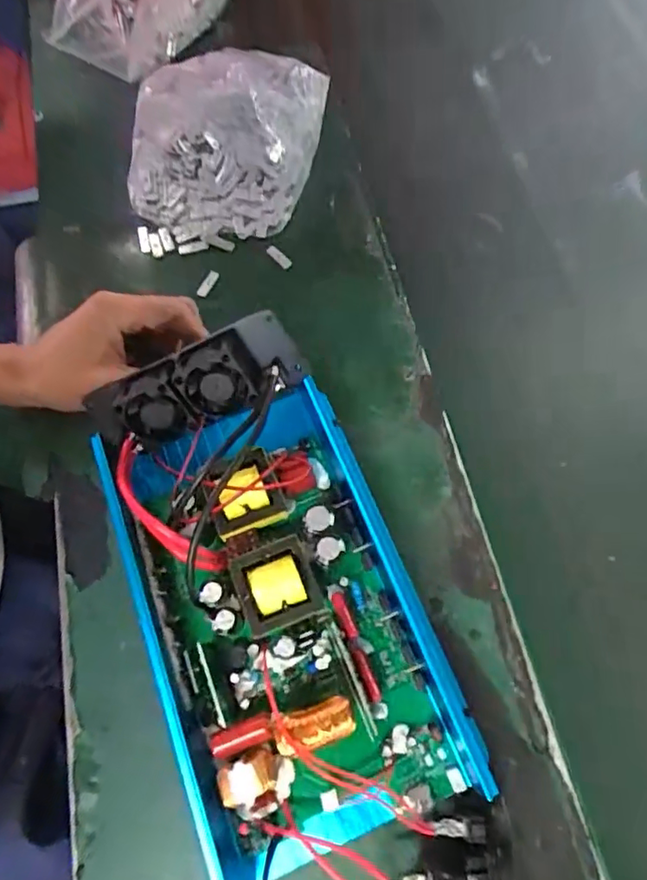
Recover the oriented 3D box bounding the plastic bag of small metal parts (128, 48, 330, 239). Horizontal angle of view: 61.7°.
[{"bbox_3d":[-0.085,-0.259,0.446,0.159,0.083,0.162,4,69,0],"label":"plastic bag of small metal parts"}]

